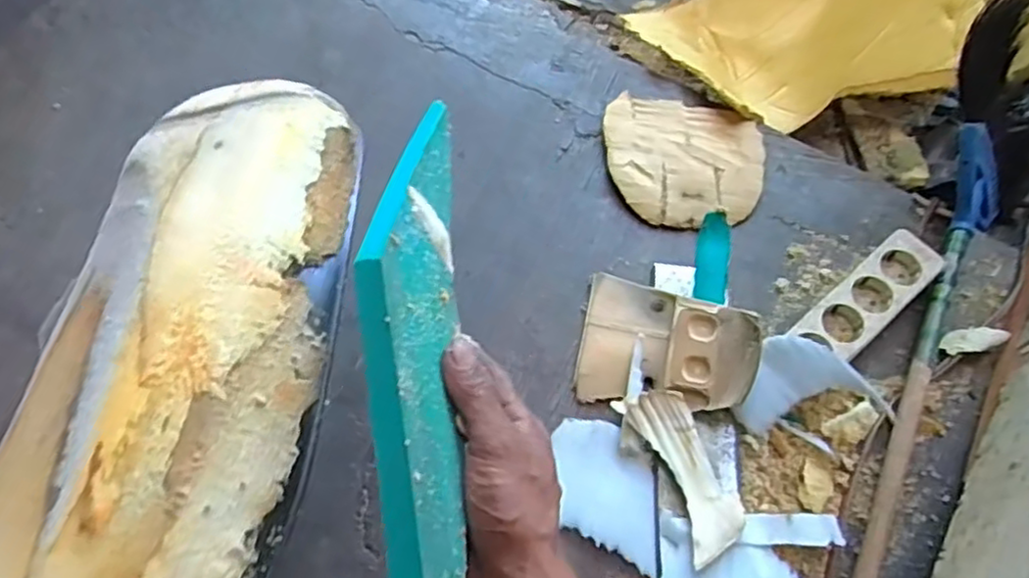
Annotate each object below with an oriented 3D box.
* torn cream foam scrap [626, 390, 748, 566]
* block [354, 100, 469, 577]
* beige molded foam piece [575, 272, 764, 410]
[{"bbox_3d":[0.149,0.157,0.587,0.054,0.026,0.141,-20,67,-10],"label":"torn cream foam scrap"},{"bbox_3d":[-0.055,0.051,0.356,0.017,0.071,0.386,-19,56,25],"label":"block"},{"bbox_3d":[0.142,0.048,0.628,0.151,0.052,0.119,11,65,4],"label":"beige molded foam piece"}]

